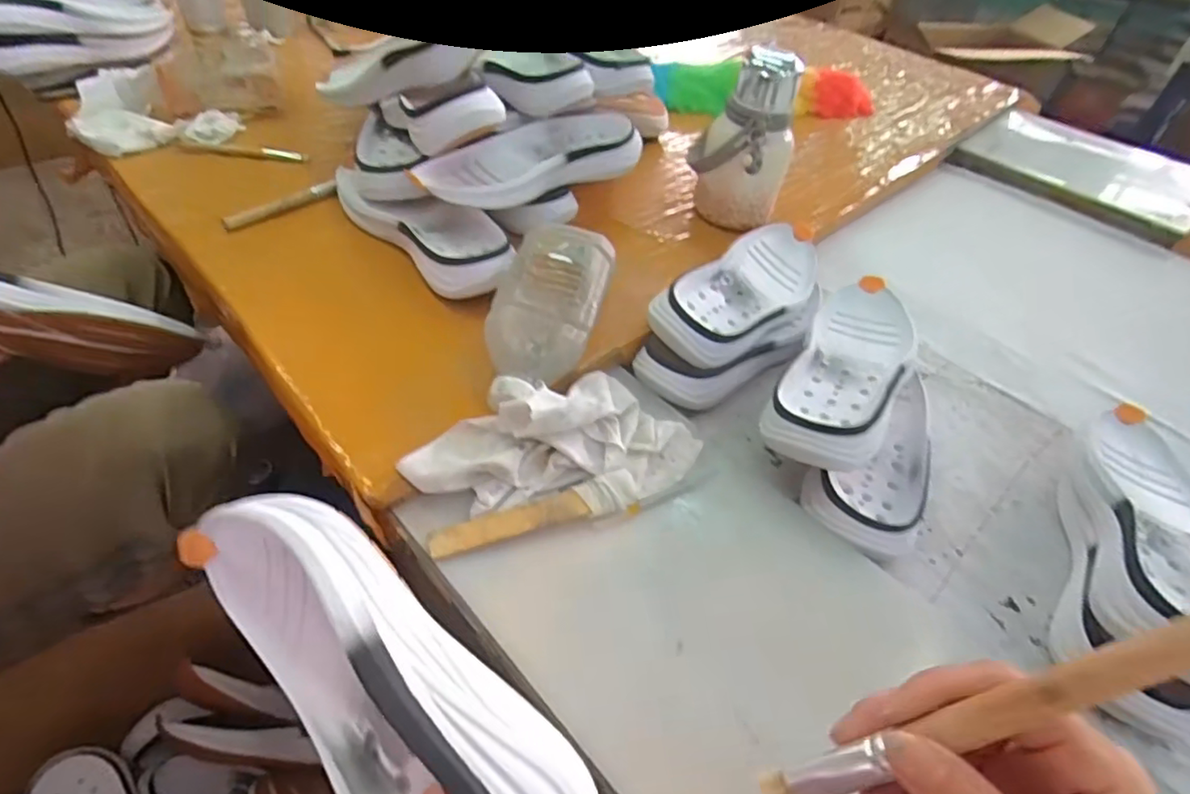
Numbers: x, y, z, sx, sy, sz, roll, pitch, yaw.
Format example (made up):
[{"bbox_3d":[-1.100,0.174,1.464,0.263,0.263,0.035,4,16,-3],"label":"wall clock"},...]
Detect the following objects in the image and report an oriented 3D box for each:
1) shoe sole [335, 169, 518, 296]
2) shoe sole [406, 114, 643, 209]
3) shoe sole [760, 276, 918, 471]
[{"bbox_3d":[-0.179,-0.179,0.643,0.093,0.044,0.266,-28,53,-30],"label":"shoe sole"},{"bbox_3d":[-0.070,-0.260,0.661,0.256,0.040,0.097,-23,50,-26],"label":"shoe sole"},{"bbox_3d":[0.238,-0.028,0.570,0.091,0.060,0.237,24,47,19],"label":"shoe sole"}]

